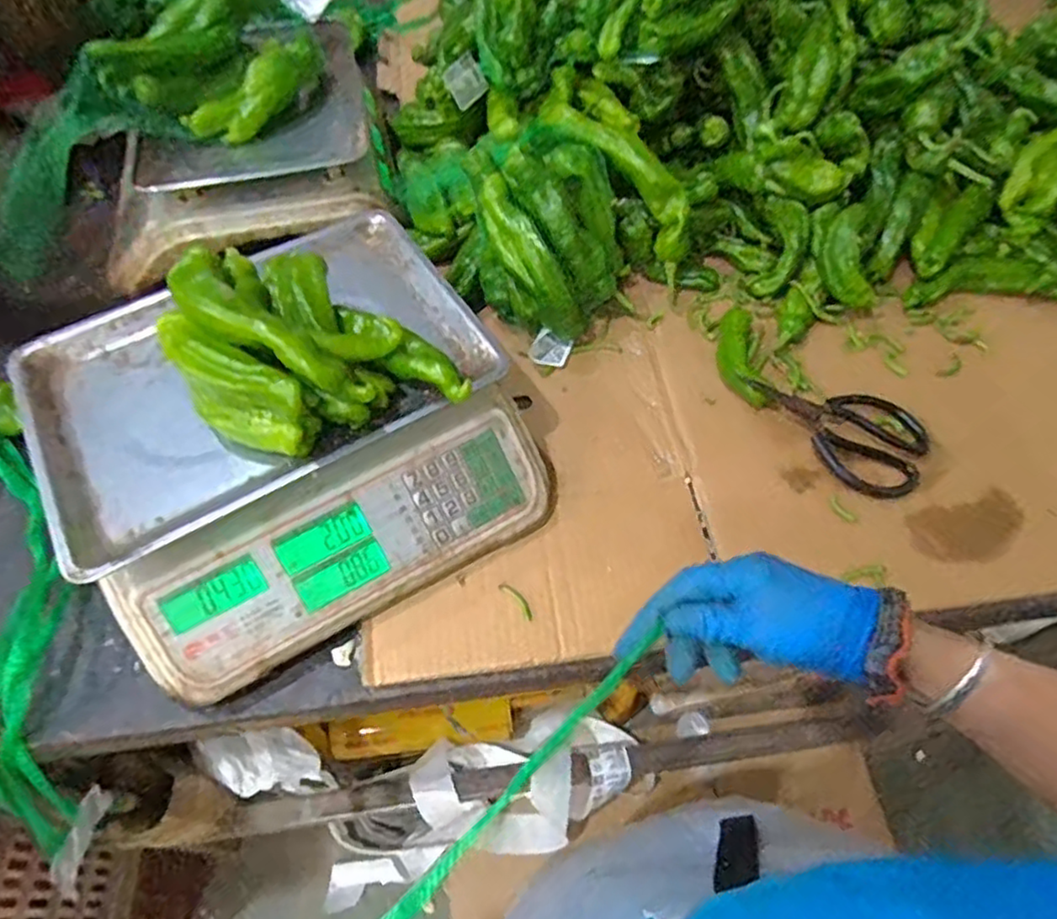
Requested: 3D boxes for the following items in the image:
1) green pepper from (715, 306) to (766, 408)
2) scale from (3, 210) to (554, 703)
[{"bbox_3d":[0.206,-0.102,0.657,0.034,0.027,0.110,1,57,1],"label":"green pepper"},{"bbox_3d":[-0.196,-0.024,0.555,0.335,0.102,0.322,-31,61,-18],"label":"scale"}]

